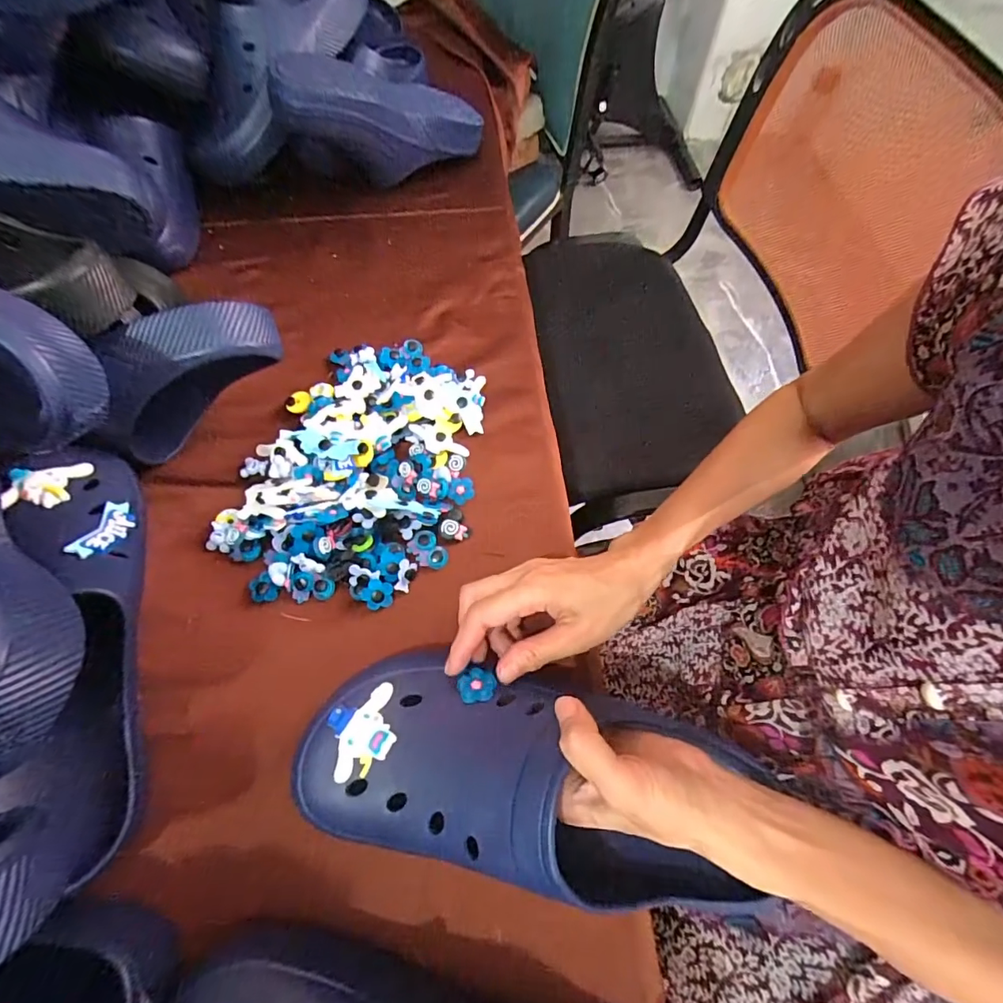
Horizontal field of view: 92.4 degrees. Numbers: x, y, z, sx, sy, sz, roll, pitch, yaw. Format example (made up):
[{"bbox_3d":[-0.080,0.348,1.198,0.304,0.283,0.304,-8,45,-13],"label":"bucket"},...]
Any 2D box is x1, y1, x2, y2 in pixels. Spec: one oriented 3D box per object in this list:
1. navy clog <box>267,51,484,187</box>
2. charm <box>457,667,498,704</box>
[{"bbox_3d":[-0.146,-0.455,0.589,0.261,0.090,0.119,-19,64,-32],"label":"navy clog"},{"bbox_3d":[-0.016,0.121,0.312,0.024,0.011,0.021,-11,38,-1],"label":"charm"}]

